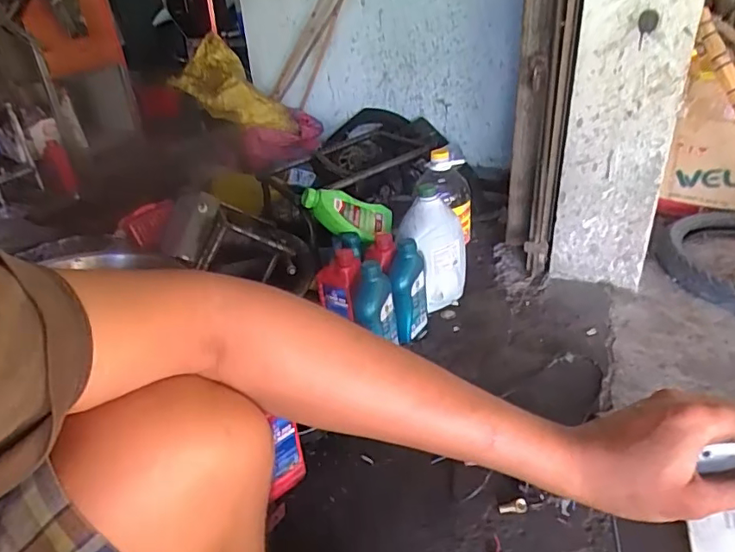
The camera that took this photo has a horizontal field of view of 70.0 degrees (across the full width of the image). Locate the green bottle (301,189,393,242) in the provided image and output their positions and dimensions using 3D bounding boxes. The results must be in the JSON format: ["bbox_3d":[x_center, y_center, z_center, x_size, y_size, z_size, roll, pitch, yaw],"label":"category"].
[{"bbox_3d":[-0.044,-0.141,1.282,0.238,0.090,0.082,15,22,-26],"label":"green bottle"}]

